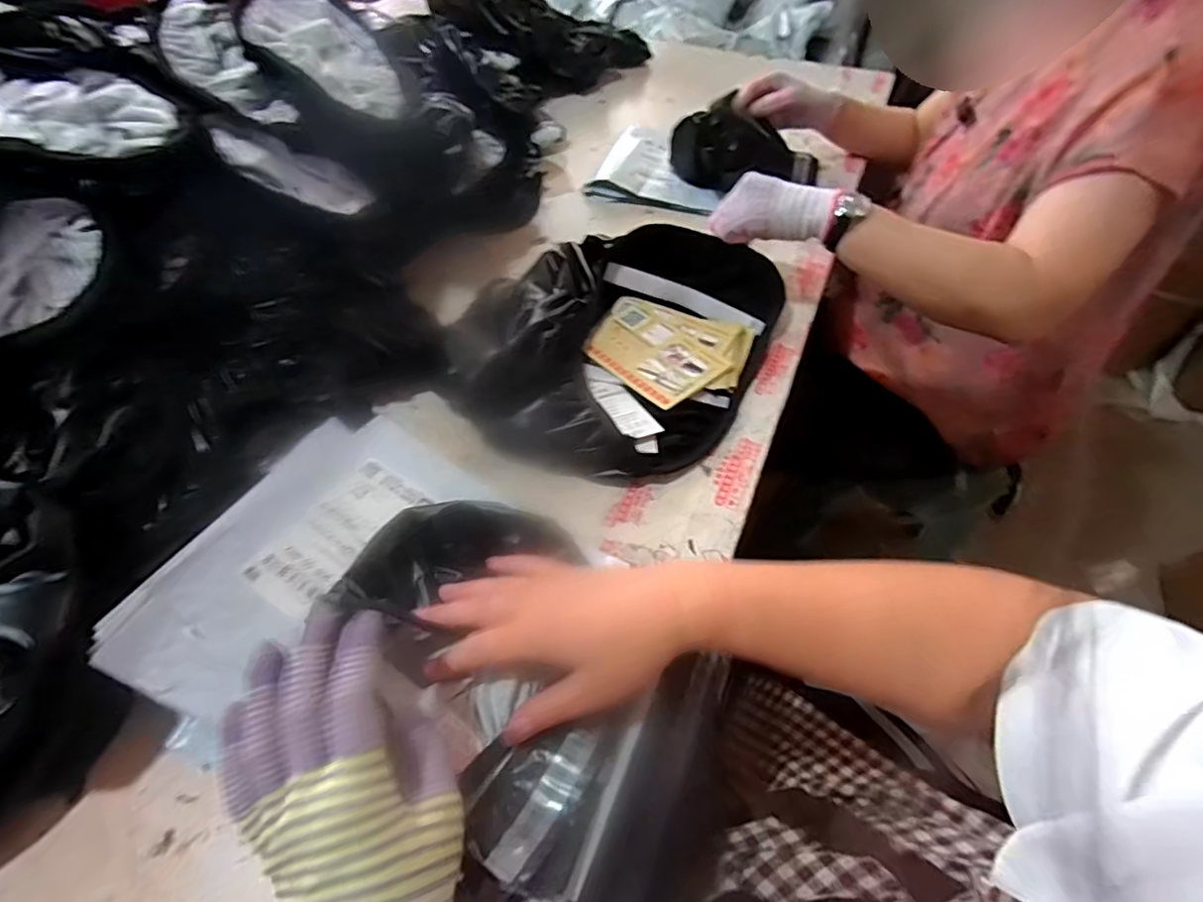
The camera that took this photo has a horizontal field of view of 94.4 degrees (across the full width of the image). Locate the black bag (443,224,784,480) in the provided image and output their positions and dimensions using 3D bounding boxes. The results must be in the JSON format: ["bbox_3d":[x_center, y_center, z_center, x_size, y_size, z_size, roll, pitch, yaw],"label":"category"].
[{"bbox_3d":[0.017,-0.123,0.564,0.282,0.066,0.356,30,56,20],"label":"black bag"}]

